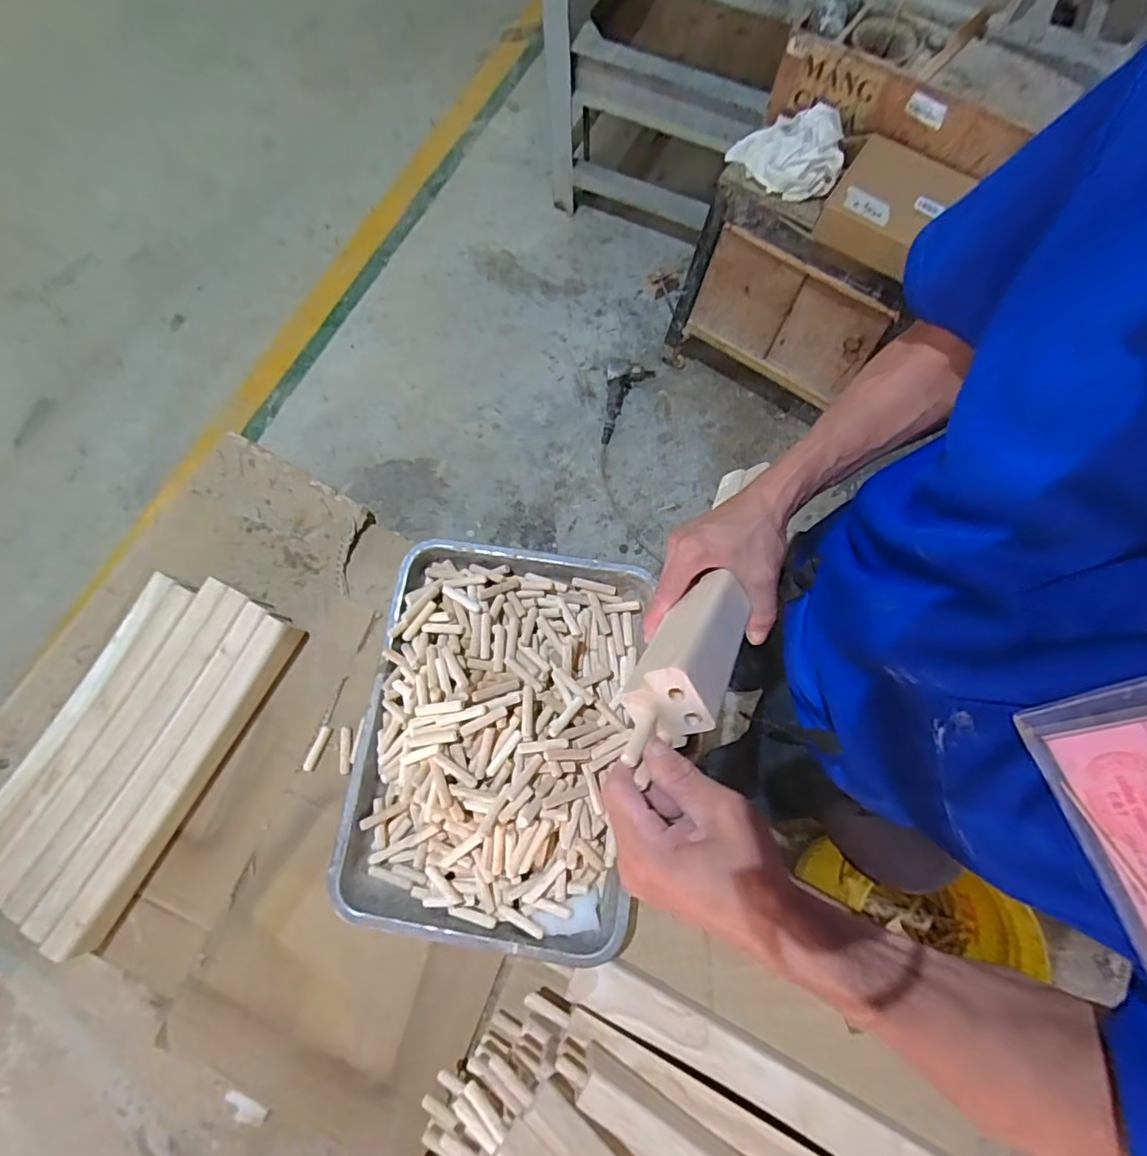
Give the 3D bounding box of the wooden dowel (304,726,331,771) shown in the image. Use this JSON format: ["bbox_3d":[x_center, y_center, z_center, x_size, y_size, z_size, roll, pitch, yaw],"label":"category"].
[{"bbox_3d":[-0.285,0.190,0.625,0.011,0.008,0.050,20,75,4],"label":"wooden dowel"}]

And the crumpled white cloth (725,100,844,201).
[{"bbox_3d":[0.415,-0.833,1.081,0.209,0.092,0.145,19,76,6],"label":"crumpled white cloth"}]

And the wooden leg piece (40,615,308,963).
[{"bbox_3d":[-0.408,0.210,0.599,0.039,0.045,0.369,25,76,7],"label":"wooden leg piece"}]

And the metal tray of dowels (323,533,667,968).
[{"bbox_3d":[-0.075,0.162,0.593,0.298,0.095,0.395,5,75,2],"label":"metal tray of dowels"}]

